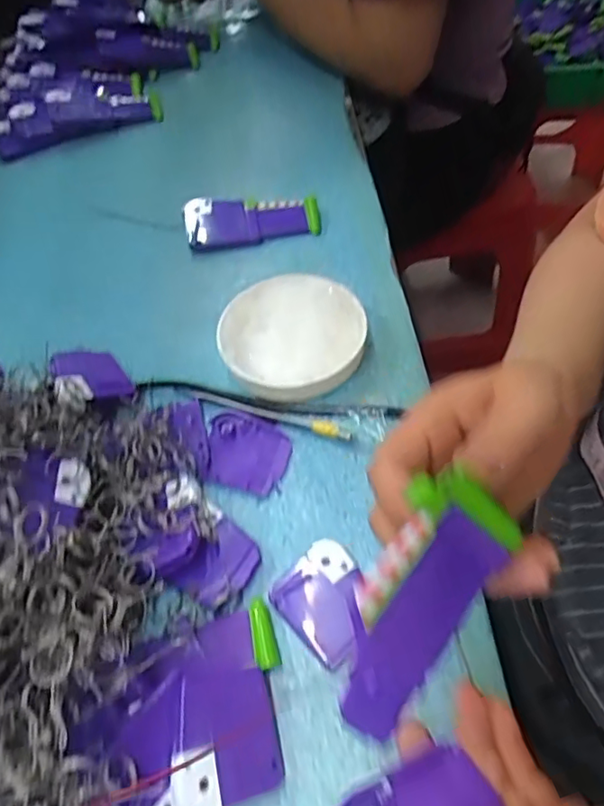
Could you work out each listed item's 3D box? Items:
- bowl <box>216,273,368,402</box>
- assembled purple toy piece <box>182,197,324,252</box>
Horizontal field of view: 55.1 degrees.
[{"bbox_3d":[-0.008,-0.051,0.432,0.103,0.027,0.107,-4,56,5],"label":"bowl"},{"bbox_3d":[-0.045,-0.167,0.523,0.119,0.026,0.048,-14,56,-2],"label":"assembled purple toy piece"}]

